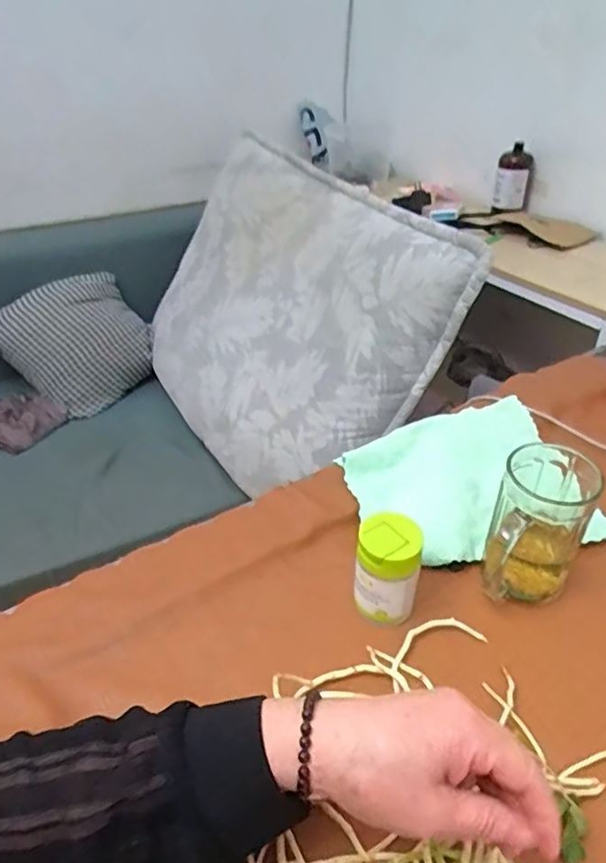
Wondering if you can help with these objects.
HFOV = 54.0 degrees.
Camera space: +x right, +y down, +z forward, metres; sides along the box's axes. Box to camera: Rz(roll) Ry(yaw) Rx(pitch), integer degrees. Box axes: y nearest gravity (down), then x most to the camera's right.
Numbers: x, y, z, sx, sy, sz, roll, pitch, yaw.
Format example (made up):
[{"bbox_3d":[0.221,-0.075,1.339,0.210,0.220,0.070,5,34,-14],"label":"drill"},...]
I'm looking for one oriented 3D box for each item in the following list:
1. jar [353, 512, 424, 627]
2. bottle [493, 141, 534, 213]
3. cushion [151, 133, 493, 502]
[{"bbox_3d":[0.067,0.108,0.472,0.048,0.069,0.050,-1,35,1],"label":"jar"},{"bbox_3d":[0.471,-0.564,1.333,0.075,0.126,0.077,13,38,19],"label":"bottle"},{"bbox_3d":[-0.082,-0.256,1.253,0.097,0.597,0.820,18,21,-47],"label":"cushion"}]

